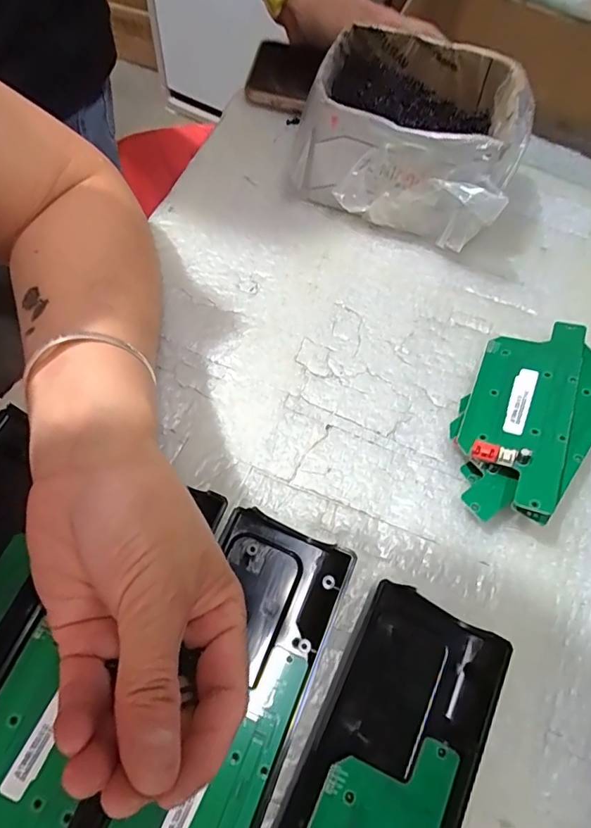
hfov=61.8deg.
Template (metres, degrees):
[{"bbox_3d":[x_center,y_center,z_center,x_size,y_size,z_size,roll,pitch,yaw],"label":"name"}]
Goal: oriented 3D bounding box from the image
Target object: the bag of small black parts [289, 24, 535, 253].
[{"bbox_3d":[0.082,-0.190,0.336,0.141,0.071,0.108,23,67,4],"label":"bag of small black parts"}]

